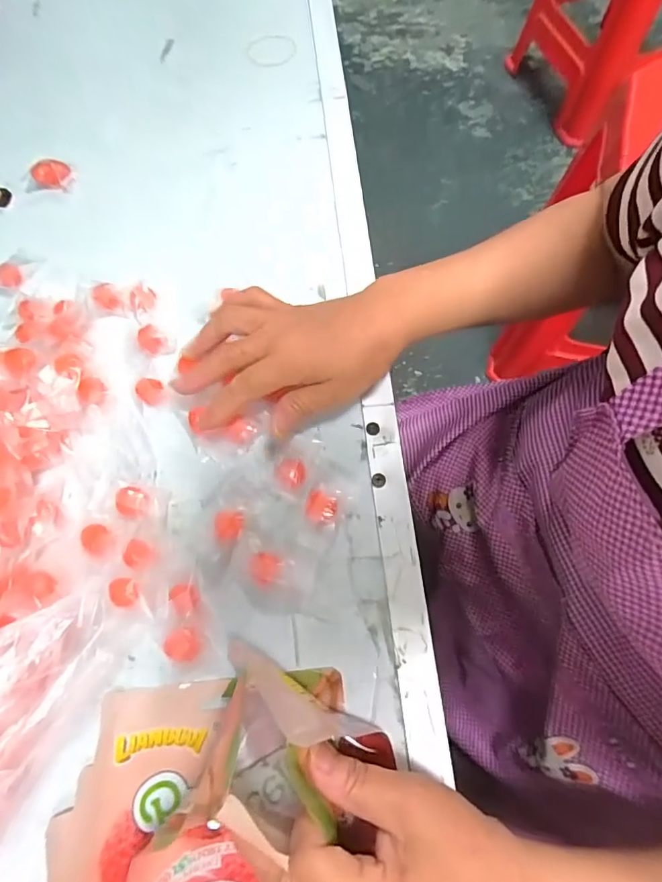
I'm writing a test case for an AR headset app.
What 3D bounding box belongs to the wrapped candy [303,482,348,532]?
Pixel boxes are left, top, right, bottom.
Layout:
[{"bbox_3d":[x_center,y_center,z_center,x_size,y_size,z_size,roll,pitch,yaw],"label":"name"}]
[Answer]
[{"bbox_3d":[-0.006,0.044,0.321,0.027,0.011,0.030,23,71,10],"label":"wrapped candy"}]

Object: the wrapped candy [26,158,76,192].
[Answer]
[{"bbox_3d":[-0.263,-0.248,0.435,0.043,0.018,0.023,-3,69,0],"label":"wrapped candy"}]

